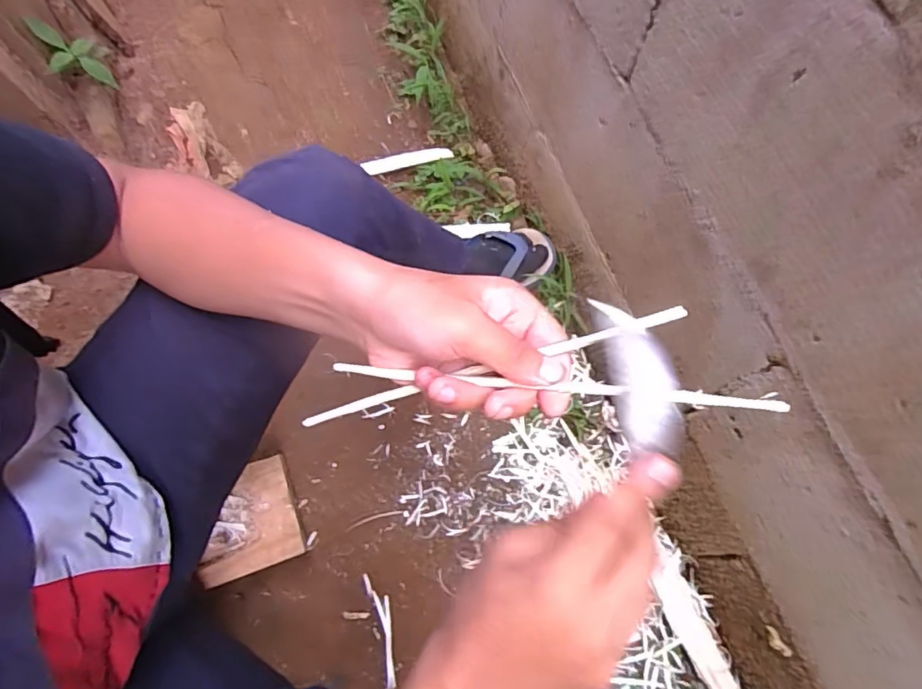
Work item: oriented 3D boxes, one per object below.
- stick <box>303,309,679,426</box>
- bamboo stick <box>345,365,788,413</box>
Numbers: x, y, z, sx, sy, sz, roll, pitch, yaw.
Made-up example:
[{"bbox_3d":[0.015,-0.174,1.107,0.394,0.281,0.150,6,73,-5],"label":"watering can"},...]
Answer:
[{"bbox_3d":[0.008,0.016,0.296,0.224,0.004,0.008,-16,73,16],"label":"stick"},{"bbox_3d":[0.040,0.021,0.276,0.228,0.005,0.006,4,72,15],"label":"bamboo stick"}]

